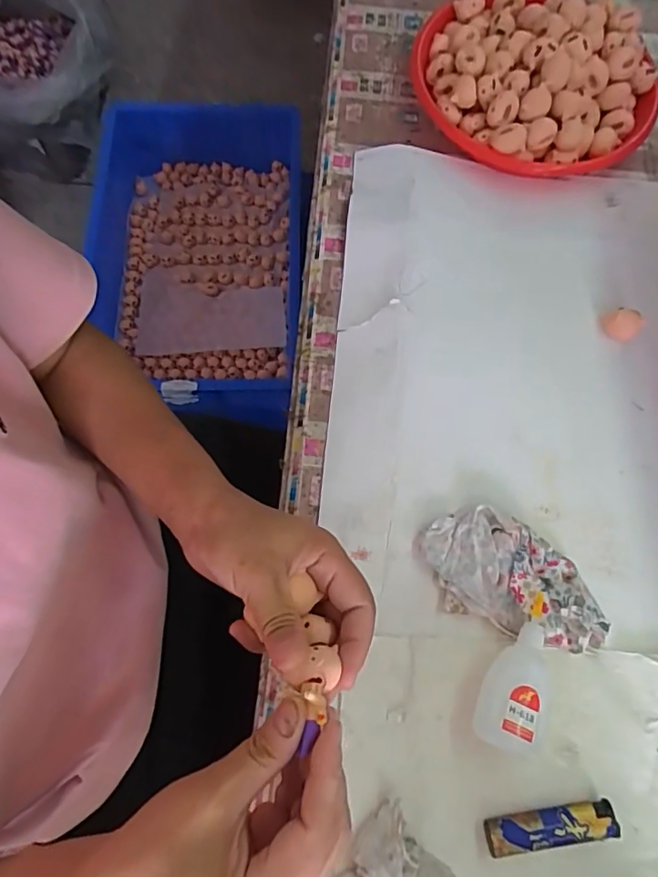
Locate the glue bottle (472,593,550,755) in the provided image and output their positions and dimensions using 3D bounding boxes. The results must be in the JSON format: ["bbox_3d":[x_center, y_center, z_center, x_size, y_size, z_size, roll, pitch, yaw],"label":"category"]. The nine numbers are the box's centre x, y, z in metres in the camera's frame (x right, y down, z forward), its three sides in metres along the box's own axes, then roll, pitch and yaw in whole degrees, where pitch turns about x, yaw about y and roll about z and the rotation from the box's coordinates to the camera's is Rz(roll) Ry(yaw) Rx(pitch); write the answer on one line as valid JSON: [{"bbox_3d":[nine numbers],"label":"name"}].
[{"bbox_3d":[0.127,0.154,0.350,0.041,0.026,0.097,19,73,5],"label":"glue bottle"}]

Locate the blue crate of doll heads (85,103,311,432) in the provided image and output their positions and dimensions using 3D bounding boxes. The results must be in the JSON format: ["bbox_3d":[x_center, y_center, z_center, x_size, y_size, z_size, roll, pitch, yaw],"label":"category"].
[{"bbox_3d":[-0.285,-0.377,1.058,0.453,0.121,0.659,3,70,2],"label":"blue crate of doll heads"}]

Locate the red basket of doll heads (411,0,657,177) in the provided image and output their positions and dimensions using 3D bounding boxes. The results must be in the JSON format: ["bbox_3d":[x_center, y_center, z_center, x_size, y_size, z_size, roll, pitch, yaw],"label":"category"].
[{"bbox_3d":[0.198,-0.350,0.500,0.219,0.057,0.190,4,73,1],"label":"red basket of doll heads"}]

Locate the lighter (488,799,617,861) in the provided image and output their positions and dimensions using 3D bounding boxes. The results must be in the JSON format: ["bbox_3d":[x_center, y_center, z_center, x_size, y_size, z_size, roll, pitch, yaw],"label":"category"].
[{"bbox_3d":[0.139,0.244,0.326,0.080,0.010,0.019,-8,73,-3],"label":"lighter"}]

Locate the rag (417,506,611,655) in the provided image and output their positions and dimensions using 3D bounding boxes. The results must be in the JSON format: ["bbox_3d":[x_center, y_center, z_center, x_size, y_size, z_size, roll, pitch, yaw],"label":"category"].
[{"bbox_3d":[0.134,0.100,0.375,0.135,0.020,0.074,21,74,6],"label":"rag"}]

